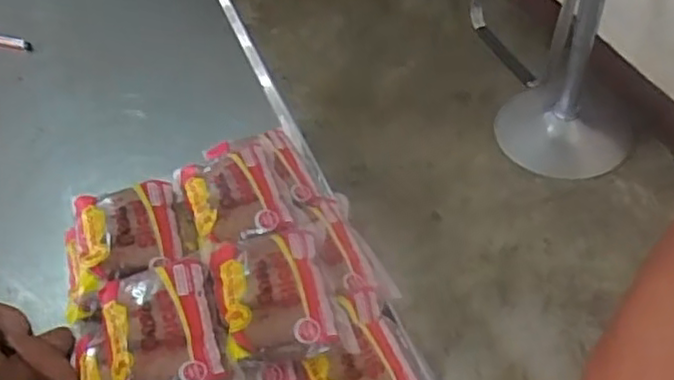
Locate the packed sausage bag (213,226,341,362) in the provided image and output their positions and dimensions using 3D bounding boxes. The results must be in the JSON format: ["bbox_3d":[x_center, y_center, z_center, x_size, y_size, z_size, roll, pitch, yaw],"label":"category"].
[{"bbox_3d":[-0.061,0.089,0.629,0.097,0.031,0.124,-14,48,-7],"label":"packed sausage bag"}]

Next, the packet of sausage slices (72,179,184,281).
[{"bbox_3d":[-0.211,0.040,0.687,0.099,0.034,0.108,-19,49,-11],"label":"packet of sausage slices"}]

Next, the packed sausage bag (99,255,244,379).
[{"bbox_3d":[-0.155,0.122,0.609,0.097,0.040,0.134,-18,49,-10],"label":"packed sausage bag"}]

